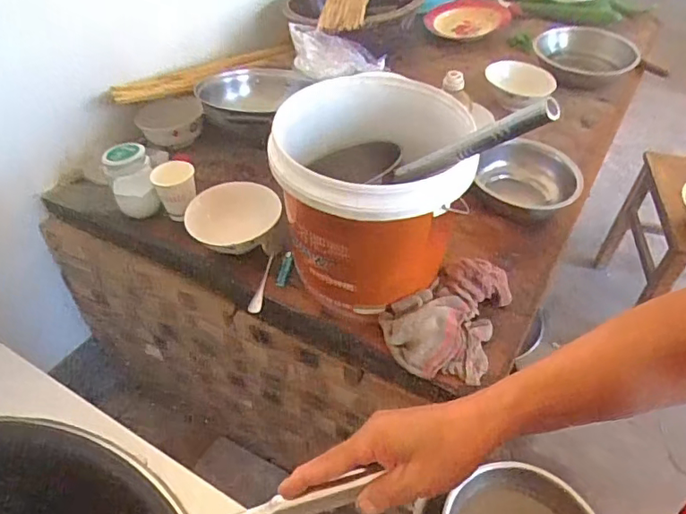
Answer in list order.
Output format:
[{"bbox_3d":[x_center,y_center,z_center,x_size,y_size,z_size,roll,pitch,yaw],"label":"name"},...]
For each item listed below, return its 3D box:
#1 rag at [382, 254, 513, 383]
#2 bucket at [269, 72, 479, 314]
[{"bbox_3d":[0.156,0.072,0.798,0.152,0.068,0.216,20,48,20],"label":"rag"},{"bbox_3d":[0.045,-0.088,0.767,0.260,0.244,0.262,-3,45,-1],"label":"bucket"}]

